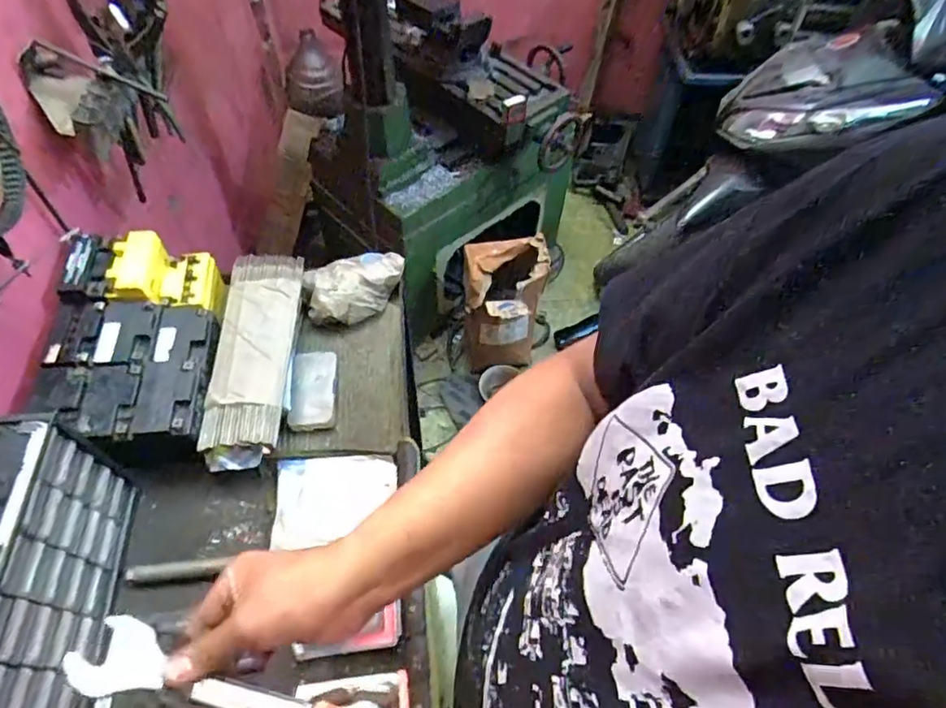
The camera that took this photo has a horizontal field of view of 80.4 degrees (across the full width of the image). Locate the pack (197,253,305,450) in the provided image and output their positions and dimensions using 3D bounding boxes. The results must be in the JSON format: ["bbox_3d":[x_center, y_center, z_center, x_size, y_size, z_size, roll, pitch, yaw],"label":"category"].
[{"bbox_3d":[-0.330,-0.017,0.844,0.105,0.034,0.341,-2,56,-4],"label":"pack"}]

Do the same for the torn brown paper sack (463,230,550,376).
[{"bbox_3d":[0.080,-0.123,1.614,0.224,0.412,0.188,5,56,2],"label":"torn brown paper sack"}]

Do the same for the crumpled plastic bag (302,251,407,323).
[{"bbox_3d":[-0.197,-0.110,0.958,0.169,0.066,0.116,-11,57,-9],"label":"crumpled plastic bag"}]

